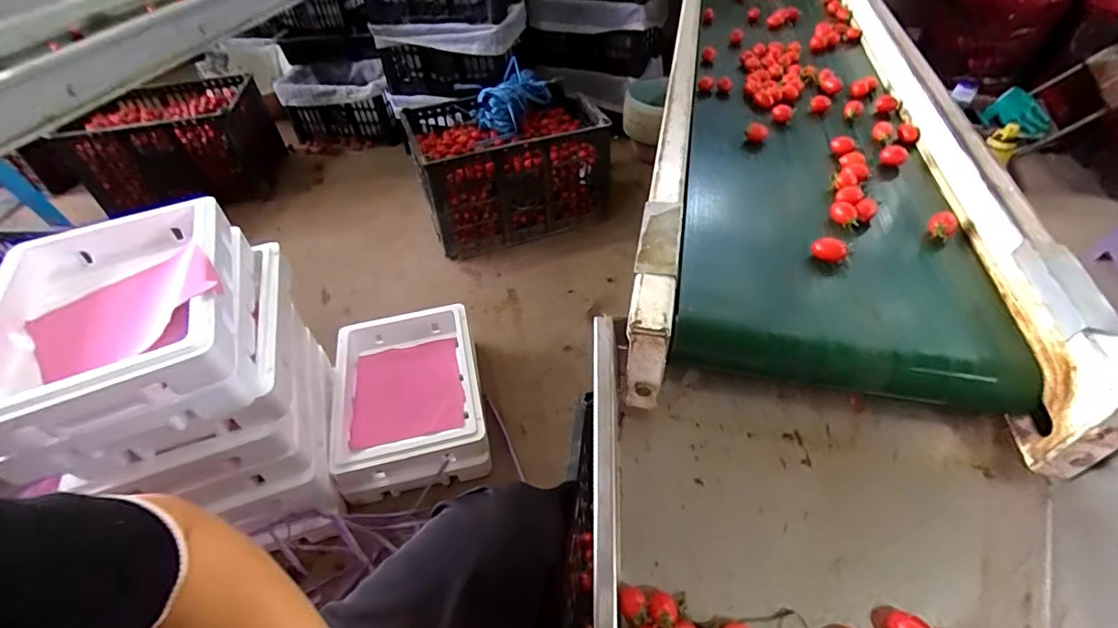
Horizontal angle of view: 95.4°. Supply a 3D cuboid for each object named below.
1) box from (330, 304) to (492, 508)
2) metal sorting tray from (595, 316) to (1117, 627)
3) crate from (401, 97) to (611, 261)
[{"bbox_3d":[-0.289,0.163,0.979,0.273,0.108,0.370,-12,42,-7],"label":"box"},{"bbox_3d":[0.223,0.192,0.410,0.401,0.096,0.327,7,64,11],"label":"metal sorting tray"},{"bbox_3d":[-0.149,-0.407,1.461,0.479,0.305,0.366,-19,44,-14],"label":"crate"}]

